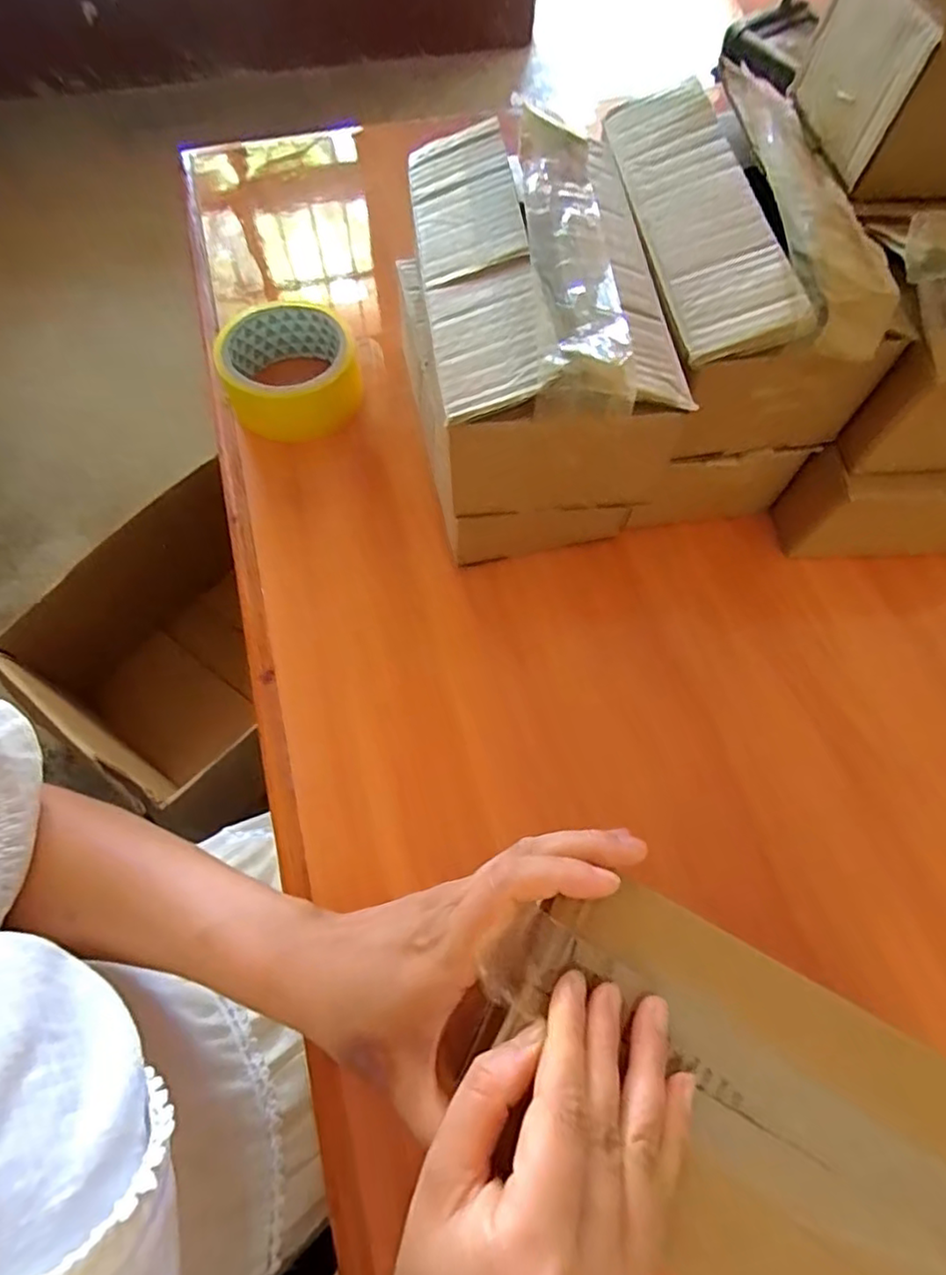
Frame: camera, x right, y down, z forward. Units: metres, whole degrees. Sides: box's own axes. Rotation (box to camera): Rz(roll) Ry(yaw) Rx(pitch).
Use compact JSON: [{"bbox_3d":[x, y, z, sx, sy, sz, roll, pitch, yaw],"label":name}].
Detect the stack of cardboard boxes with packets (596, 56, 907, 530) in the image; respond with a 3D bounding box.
[{"bbox_3d":[0.142,-0.203,0.375,0.115,0.148,0.208,-5,67,-4],"label":"stack of cardboard boxes with packets"}]

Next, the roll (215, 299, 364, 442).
[{"bbox_3d":[-0.130,-0.193,0.438,0.090,0.050,0.085,1,67,-2],"label":"roll"}]

